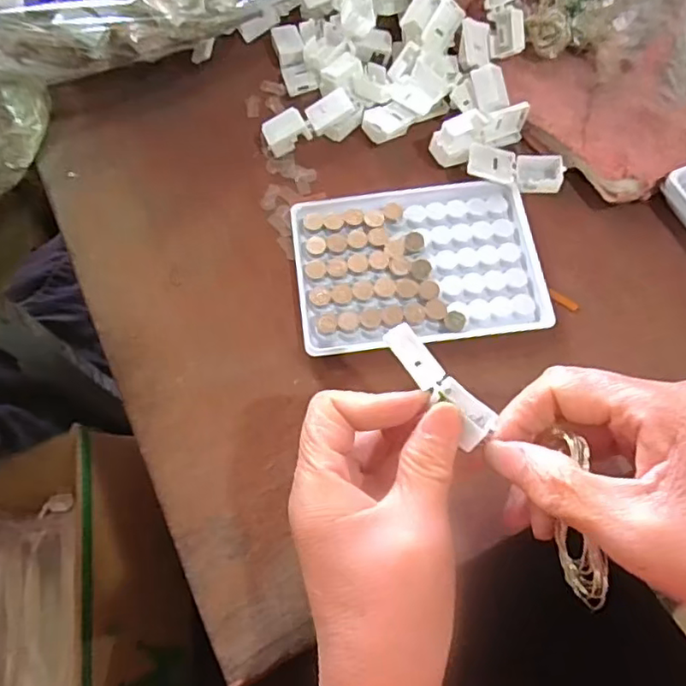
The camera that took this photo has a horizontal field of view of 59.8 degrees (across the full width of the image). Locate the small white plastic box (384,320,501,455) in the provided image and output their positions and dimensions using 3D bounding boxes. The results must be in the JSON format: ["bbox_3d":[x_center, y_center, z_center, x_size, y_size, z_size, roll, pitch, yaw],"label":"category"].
[{"bbox_3d":[0.038,0.016,0.237,0.018,0.013,0.055,-40,80,-11],"label":"small white plastic box"}]

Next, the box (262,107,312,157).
[{"bbox_3d":[-0.035,-0.126,0.359,0.026,0.012,0.020,-29,71,-9],"label":"box"}]

